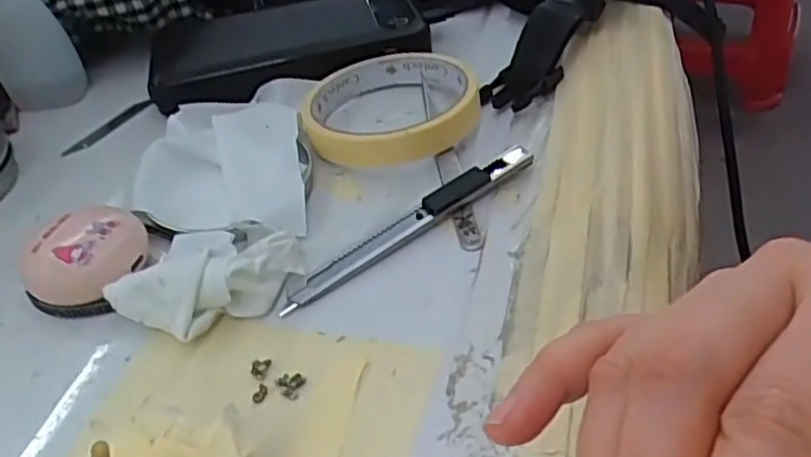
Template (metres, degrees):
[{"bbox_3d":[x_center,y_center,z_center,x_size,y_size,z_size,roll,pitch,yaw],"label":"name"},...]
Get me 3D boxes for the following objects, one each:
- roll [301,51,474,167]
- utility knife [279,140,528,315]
[{"bbox_3d":[-0.008,-0.064,0.351,0.085,0.021,0.087,-3,42,2],"label":"roll"},{"bbox_3d":[0.004,-0.003,0.293,0.131,0.009,0.013,-31,48,-26],"label":"utility knife"}]

